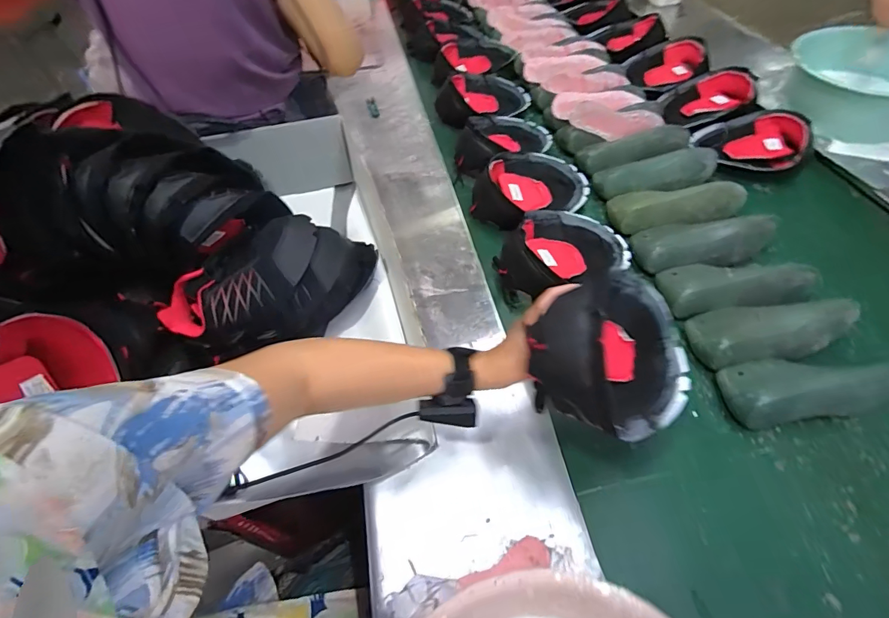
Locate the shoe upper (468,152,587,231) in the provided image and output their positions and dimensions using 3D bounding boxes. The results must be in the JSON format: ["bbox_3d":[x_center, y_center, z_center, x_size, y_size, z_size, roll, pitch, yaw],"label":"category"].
[{"bbox_3d":[0.173,-0.237,0.856,0.240,0.085,0.167,-28,56,-31],"label":"shoe upper"}]

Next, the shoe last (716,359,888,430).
[{"bbox_3d":[0.493,0.095,0.573,0.200,0.072,0.091,-7,55,-2],"label":"shoe last"}]

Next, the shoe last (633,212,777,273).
[{"bbox_3d":[0.457,-0.120,0.739,0.247,0.068,0.100,-7,55,-2],"label":"shoe last"}]

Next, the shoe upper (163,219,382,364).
[{"bbox_3d":[-0.237,-0.044,0.614,0.285,0.112,0.150,-23,57,-13],"label":"shoe upper"}]

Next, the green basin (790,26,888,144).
[{"bbox_3d":[0.942,-0.513,0.955,0.307,0.118,0.307,-1,55,2],"label":"green basin"}]

